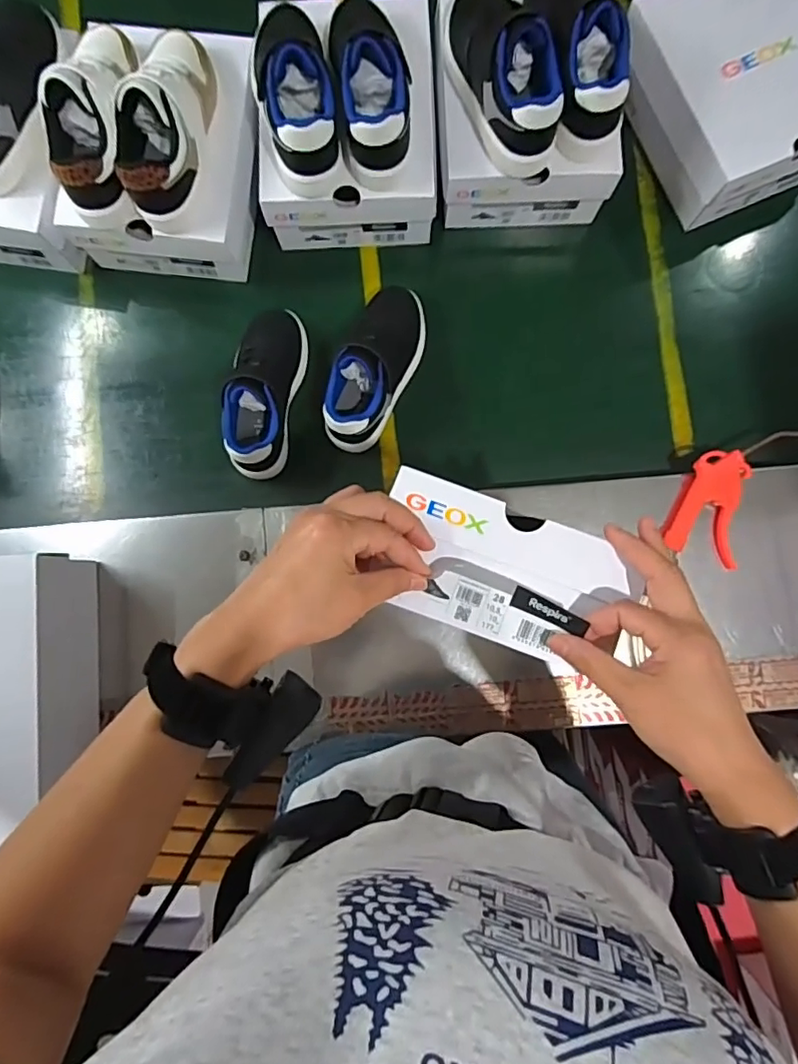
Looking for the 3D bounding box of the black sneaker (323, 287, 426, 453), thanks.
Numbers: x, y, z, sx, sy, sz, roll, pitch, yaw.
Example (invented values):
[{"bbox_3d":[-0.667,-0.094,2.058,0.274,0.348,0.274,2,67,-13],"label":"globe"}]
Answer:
[{"bbox_3d":[-0.024,-0.191,0.618,0.074,0.081,0.194,20,86,2],"label":"black sneaker"}]

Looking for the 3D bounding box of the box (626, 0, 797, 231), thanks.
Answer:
[{"bbox_3d":[0.380,-0.501,0.634,0.187,0.088,0.225,-24,85,-1],"label":"box"}]

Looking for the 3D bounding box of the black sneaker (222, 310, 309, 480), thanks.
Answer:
[{"bbox_3d":[-0.150,-0.162,0.618,0.069,0.081,0.190,6,85,1],"label":"black sneaker"}]

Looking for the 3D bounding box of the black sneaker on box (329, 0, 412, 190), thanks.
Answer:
[{"bbox_3d":[-0.030,-0.456,0.552,0.078,0.099,0.188,-9,85,0],"label":"black sneaker on box"}]

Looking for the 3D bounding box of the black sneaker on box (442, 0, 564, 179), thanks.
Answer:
[{"bbox_3d":[0.100,-0.471,0.560,0.078,0.094,0.195,-24,85,-1],"label":"black sneaker on box"}]

